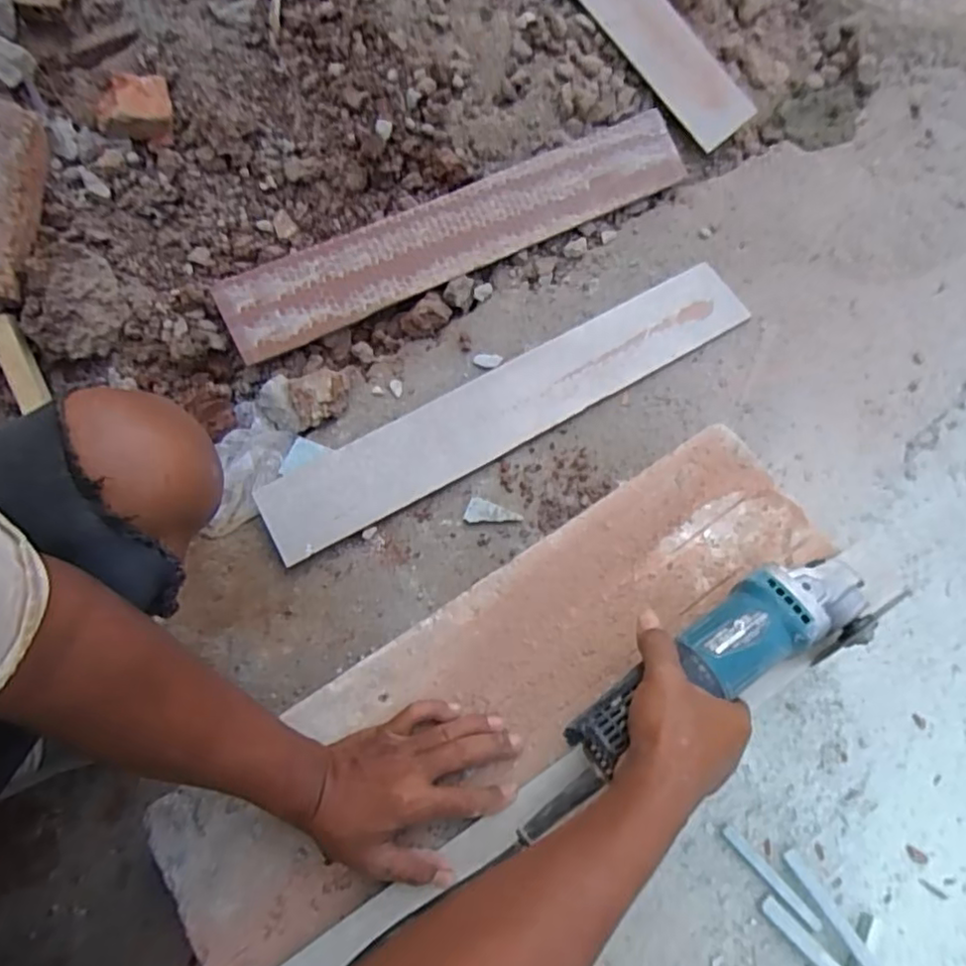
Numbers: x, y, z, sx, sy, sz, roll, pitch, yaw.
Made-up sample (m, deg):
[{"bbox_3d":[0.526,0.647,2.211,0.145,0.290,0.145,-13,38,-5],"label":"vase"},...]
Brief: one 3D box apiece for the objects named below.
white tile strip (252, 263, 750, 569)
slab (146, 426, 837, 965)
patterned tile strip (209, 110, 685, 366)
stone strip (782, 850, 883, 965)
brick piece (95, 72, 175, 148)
[{"bbox_3d":[0.032,-0.090,0.726,0.583,0.011,0.096,-28,72,-10],"label":"white tile strip"},{"bbox_3d":[0.018,0.159,0.526,0.579,0.022,0.166,-36,75,-11],"label":"slab"},{"bbox_3d":[-0.024,-0.305,0.779,0.591,0.015,0.095,-25,87,-9],"label":"patterned tile strip"},{"bbox_3d":[0.286,0.352,0.532,0.015,0.008,0.096,-29,56,-8],"label":"stone strip"},{"bbox_3d":[-0.376,-0.403,0.704,0.076,0.051,0.055,-11,65,-1],"label":"brick piece"}]

